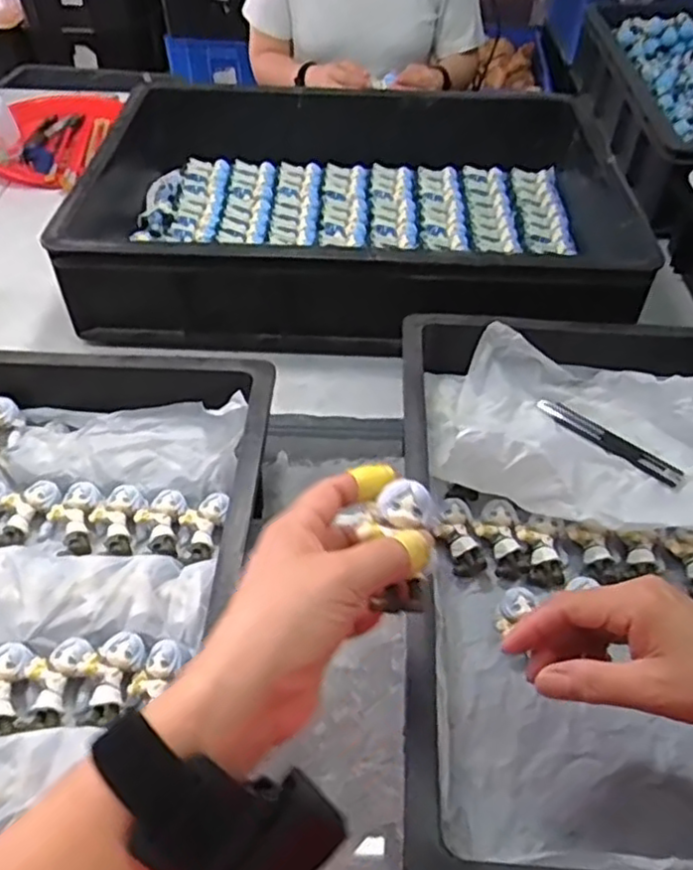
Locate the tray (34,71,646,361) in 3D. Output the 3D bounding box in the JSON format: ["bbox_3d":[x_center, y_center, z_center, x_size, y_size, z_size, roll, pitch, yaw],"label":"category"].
[{"bbox_3d":[0.002,-0.260,0.797,0.580,0.156,0.414,5,47,4],"label":"tray"}]

